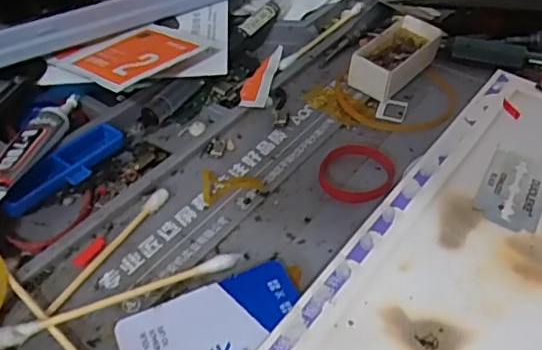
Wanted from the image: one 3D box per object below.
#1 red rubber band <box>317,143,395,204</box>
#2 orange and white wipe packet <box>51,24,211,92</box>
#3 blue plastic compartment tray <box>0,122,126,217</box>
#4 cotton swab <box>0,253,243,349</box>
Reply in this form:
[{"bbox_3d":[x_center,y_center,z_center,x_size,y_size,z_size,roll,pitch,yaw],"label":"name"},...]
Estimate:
[{"bbox_3d":[0.034,-0.001,0.217,0.028,0.004,0.032,17,46,16],"label":"red rubber band"},{"bbox_3d":[-0.058,-0.052,0.235,0.048,0.004,0.051,-33,43,-29],"label":"orange and white wipe packet"},{"bbox_3d":[-0.076,-0.001,0.206,0.016,0.010,0.052,22,47,20],"label":"blue plastic compartment tray"},{"bbox_3d":[-0.044,0.037,0.170,0.076,0.010,0.005,-21,47,-21],"label":"cotton swab"}]

